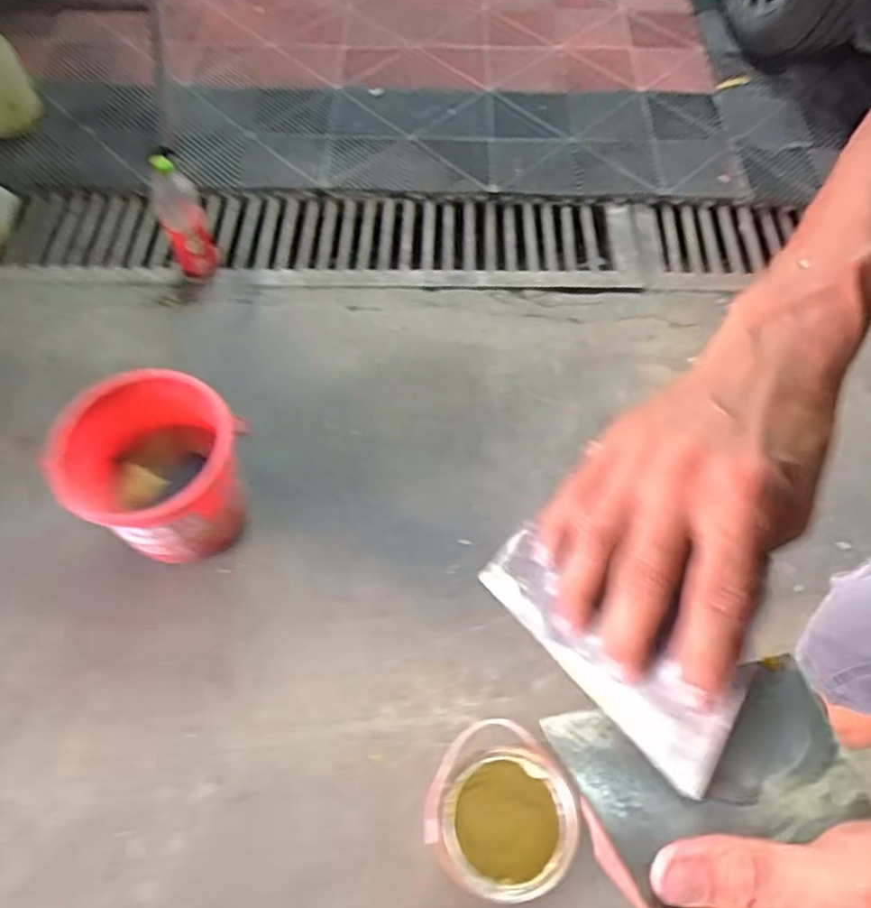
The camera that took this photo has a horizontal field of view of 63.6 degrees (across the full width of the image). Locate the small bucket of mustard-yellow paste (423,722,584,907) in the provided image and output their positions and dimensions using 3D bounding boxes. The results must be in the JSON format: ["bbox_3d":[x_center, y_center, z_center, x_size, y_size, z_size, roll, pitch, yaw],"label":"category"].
[{"bbox_3d":[0.081,0.446,0.869,0.166,0.157,0.167,0,59,0],"label":"small bucket of mustard-yellow paste"}]

